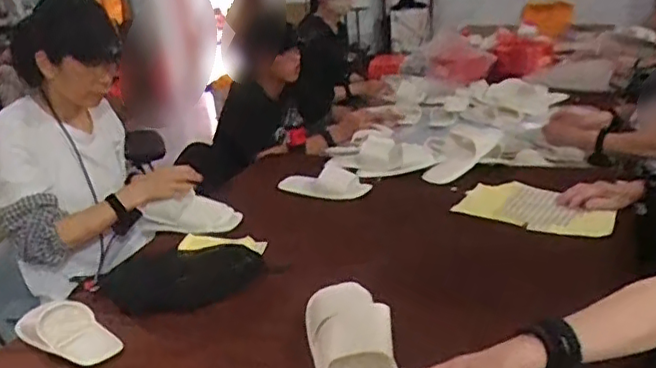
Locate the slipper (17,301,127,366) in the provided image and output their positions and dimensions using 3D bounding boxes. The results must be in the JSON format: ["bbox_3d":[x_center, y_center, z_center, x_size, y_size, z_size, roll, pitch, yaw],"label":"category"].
[{"bbox_3d":[-0.428,0.244,1.029,0.211,0.047,0.094,12,28,35],"label":"slipper"}]

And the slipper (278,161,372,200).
[{"bbox_3d":[-0.013,-0.013,1.552,0.234,0.055,0.093,9,26,30],"label":"slipper"}]

